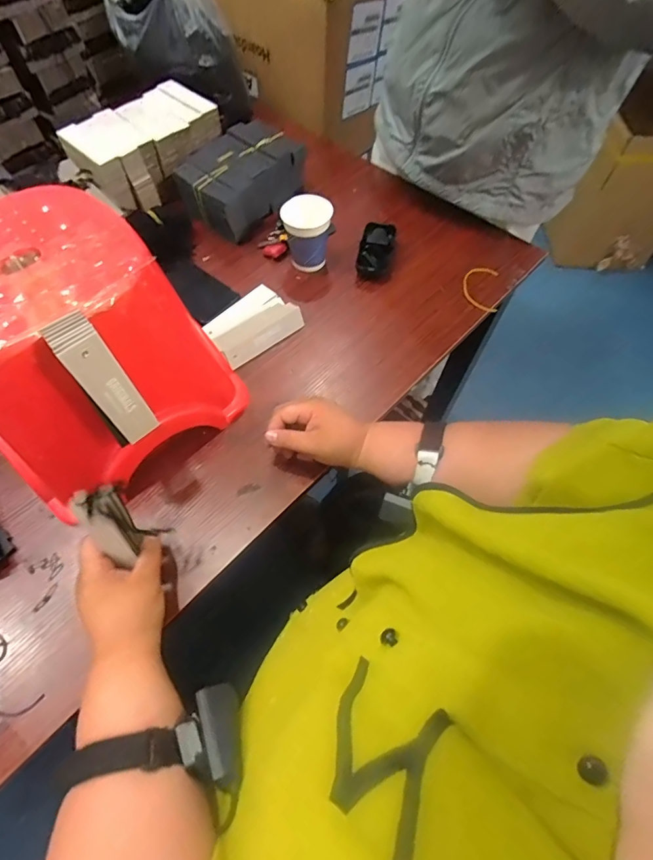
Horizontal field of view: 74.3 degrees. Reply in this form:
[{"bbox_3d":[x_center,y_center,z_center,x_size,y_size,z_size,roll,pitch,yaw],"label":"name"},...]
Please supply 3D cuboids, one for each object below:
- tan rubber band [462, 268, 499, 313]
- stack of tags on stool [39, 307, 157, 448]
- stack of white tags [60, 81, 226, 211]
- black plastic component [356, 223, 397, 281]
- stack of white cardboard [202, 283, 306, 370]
[{"bbox_3d":[0.243,-0.223,0.680,0.052,0.010,0.107,13,61,5],"label":"tan rubber band"},{"bbox_3d":[-0.188,-0.041,0.368,0.037,0.121,0.046,-34,67,-19],"label":"stack of tags on stool"},{"bbox_3d":[-0.309,-0.480,0.730,0.147,0.080,0.254,33,64,15],"label":"stack of white tags"},{"bbox_3d":[0.081,-0.290,0.693,0.056,0.038,0.106,10,61,4],"label":"black plastic component"},{"bbox_3d":[-0.112,-0.160,0.614,0.129,0.029,0.101,-37,68,-20],"label":"stack of white cardboard"}]

